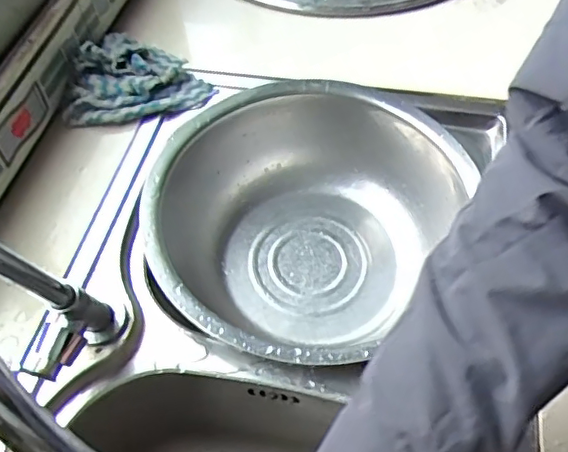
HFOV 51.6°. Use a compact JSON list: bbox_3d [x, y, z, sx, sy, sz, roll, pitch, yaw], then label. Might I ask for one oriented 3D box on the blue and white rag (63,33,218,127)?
[{"bbox_3d":[-0.166,-0.170,0.652,0.158,0.040,0.122,-13,55,-6],"label":"blue and white rag"}]

